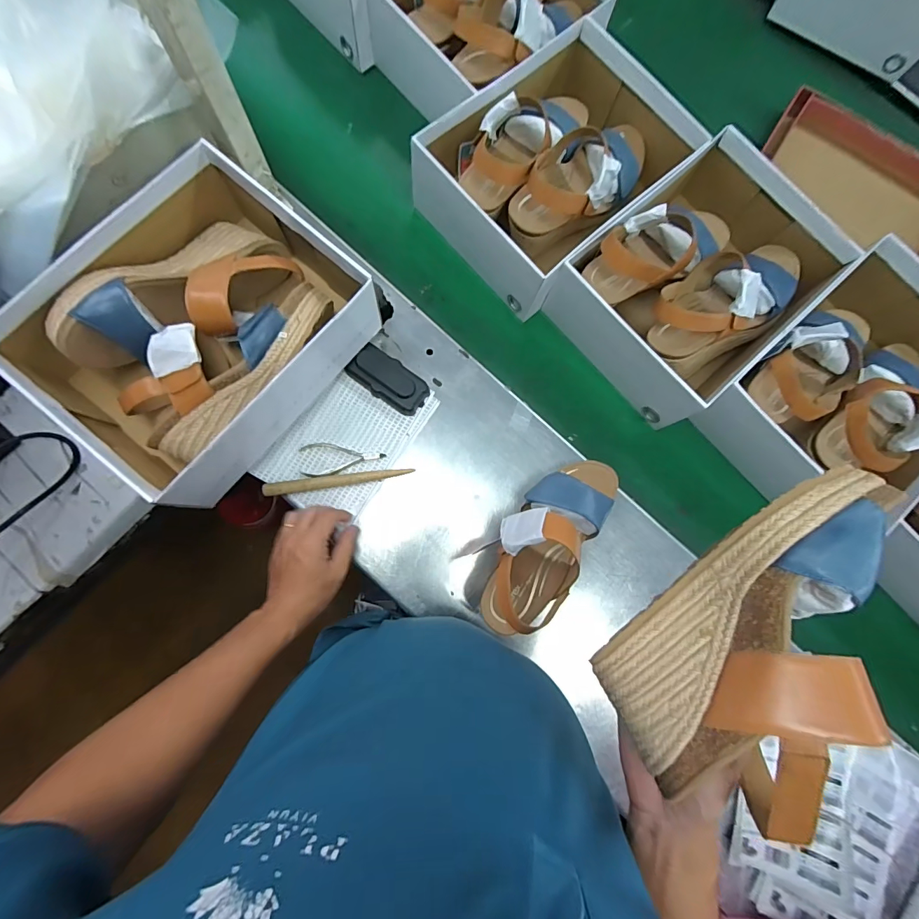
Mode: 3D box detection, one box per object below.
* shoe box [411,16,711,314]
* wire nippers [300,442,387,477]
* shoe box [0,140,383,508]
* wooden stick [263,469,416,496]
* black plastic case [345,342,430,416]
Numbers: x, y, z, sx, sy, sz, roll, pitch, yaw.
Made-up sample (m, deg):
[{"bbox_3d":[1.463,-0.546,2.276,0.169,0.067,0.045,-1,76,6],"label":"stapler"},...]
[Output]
[{"bbox_3d":[0.138,-0.393,0.570,0.349,0.127,0.240,-41,89,-9],"label":"shoe box"},{"bbox_3d":[-0.143,0.000,0.523,0.102,0.010,0.043,0,83,-6],"label":"wire nippers"},{"bbox_3d":[-0.274,-0.137,0.471,0.236,0.125,0.294,39,81,-1],"label":"shoe box"},{"bbox_3d":[-0.145,0.026,0.518,0.172,0.018,0.015,-8,84,-7],"label":"wooden stick"},{"bbox_3d":[-0.089,-0.101,0.541,0.099,0.024,0.051,34,81,-1],"label":"black plastic case"}]

